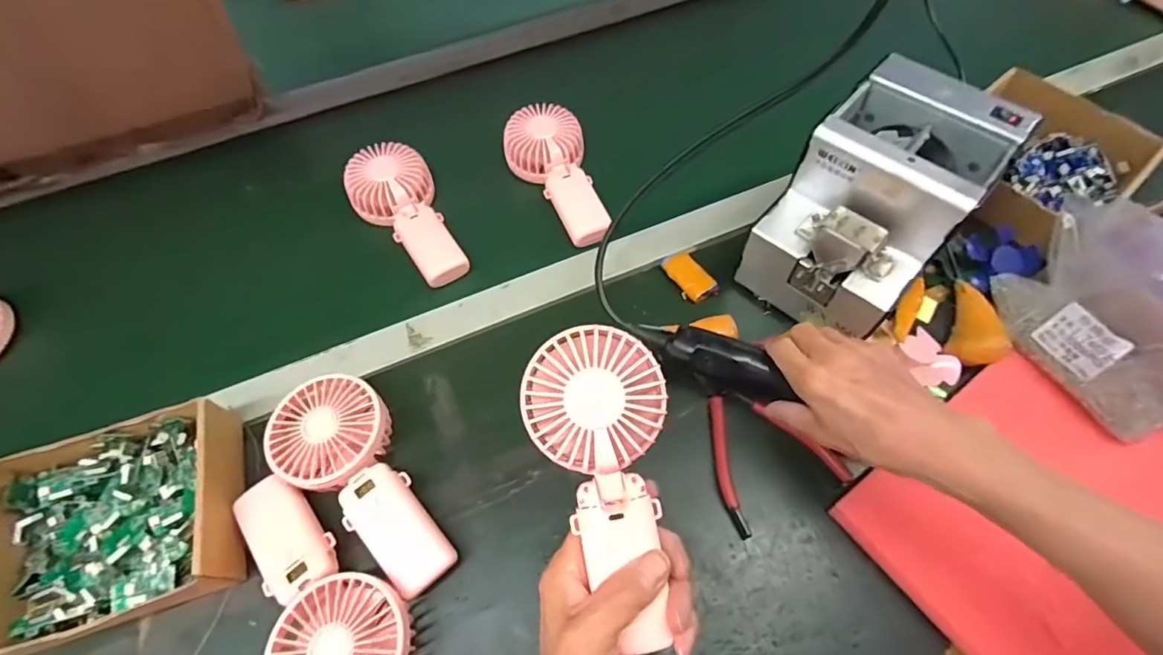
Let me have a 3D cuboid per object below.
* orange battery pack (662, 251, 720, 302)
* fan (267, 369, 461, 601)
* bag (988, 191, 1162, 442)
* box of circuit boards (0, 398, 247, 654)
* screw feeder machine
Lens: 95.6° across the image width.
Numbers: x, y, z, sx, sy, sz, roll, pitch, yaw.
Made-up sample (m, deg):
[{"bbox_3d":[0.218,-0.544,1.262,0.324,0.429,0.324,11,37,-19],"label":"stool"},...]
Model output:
[{"bbox_3d":[0.105,-0.048,0.514,0.029,0.020,0.055,-30,63,-14],"label":"orange battery pack"},{"bbox_3d":[-0.165,0.116,0.408,0.087,0.043,0.184,-40,66,-19],"label":"fan"},{"bbox_3d":[0.430,-0.024,0.401,0.120,0.118,0.164,-26,62,-13],"label":"bag"},{"bbox_3d":[-0.348,0.146,0.392,0.168,0.052,0.145,-18,60,-8],"label":"box of circuit boards"},{"bbox_3d":[0.245,-0.105,0.449,0.122,0.139,0.171,37,67,21],"label":"screw feeder machine"}]

